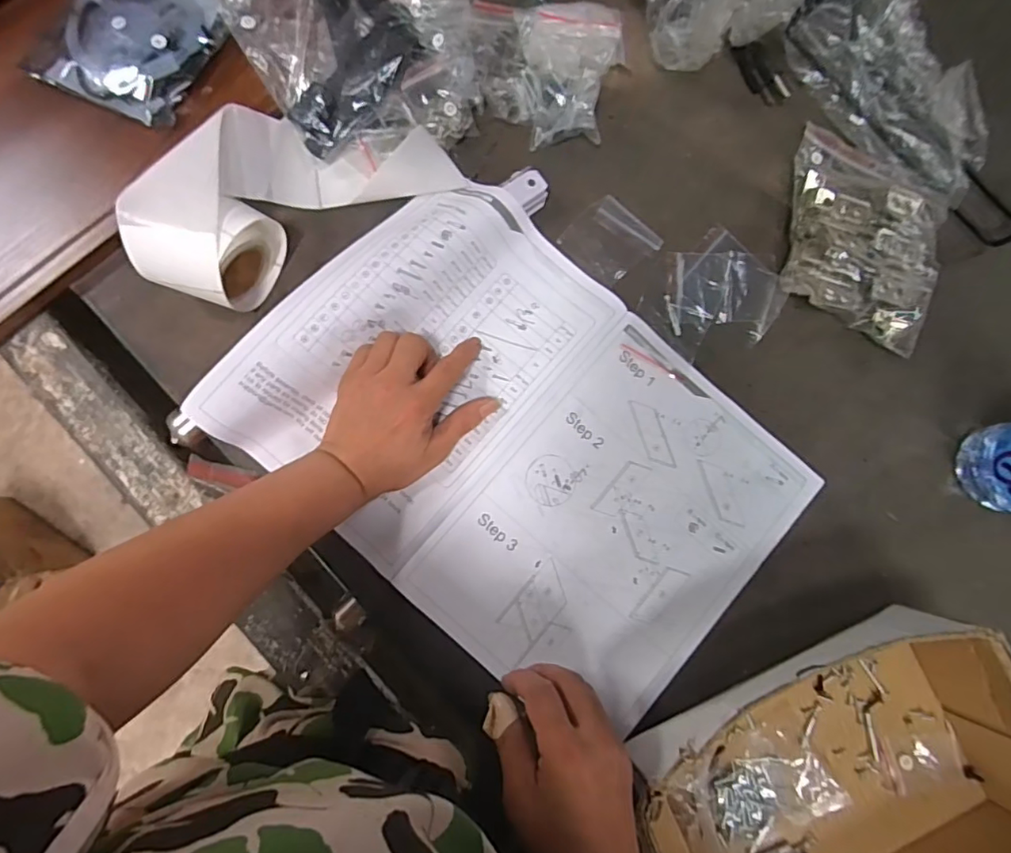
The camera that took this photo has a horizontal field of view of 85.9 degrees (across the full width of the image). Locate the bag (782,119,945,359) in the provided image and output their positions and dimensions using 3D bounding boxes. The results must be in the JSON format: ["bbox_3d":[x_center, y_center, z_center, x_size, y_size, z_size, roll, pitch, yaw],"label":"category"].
[{"bbox_3d":[0.290,-0.159,0.439,0.129,0.036,0.168,19,81,-1],"label":"bag"}]

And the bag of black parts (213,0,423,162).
[{"bbox_3d":[-0.147,-0.324,0.419,0.127,0.025,0.185,-32,85,-7],"label":"bag of black parts"}]

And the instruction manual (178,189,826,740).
[{"bbox_3d":[0.014,0.013,0.413,0.401,0.036,0.271,38,82,2],"label":"instruction manual"}]

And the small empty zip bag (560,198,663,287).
[{"bbox_3d":[0.083,-0.150,0.438,0.061,0.008,0.062,44,82,3],"label":"small empty zip bag"}]

